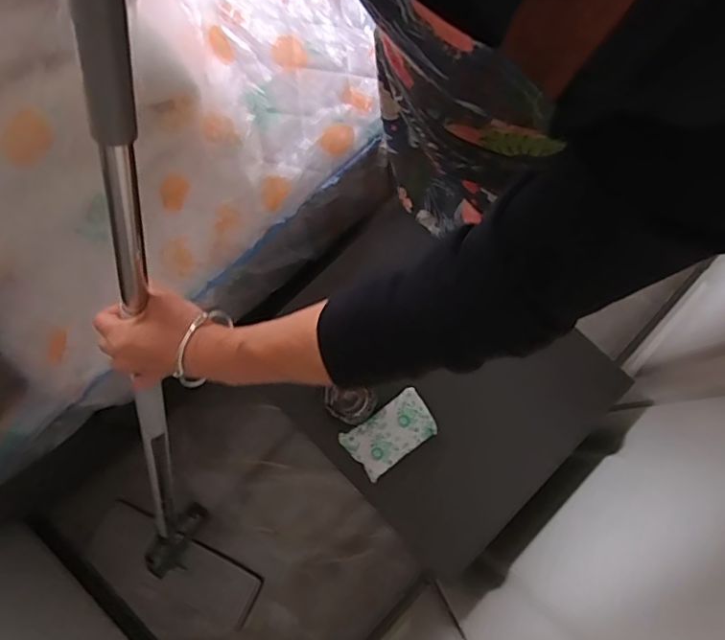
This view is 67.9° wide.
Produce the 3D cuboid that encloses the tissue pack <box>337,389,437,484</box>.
[{"bbox_3d":[0.040,0.161,0.766,0.126,0.018,0.073,-37,79,-8],"label":"tissue pack"}]

